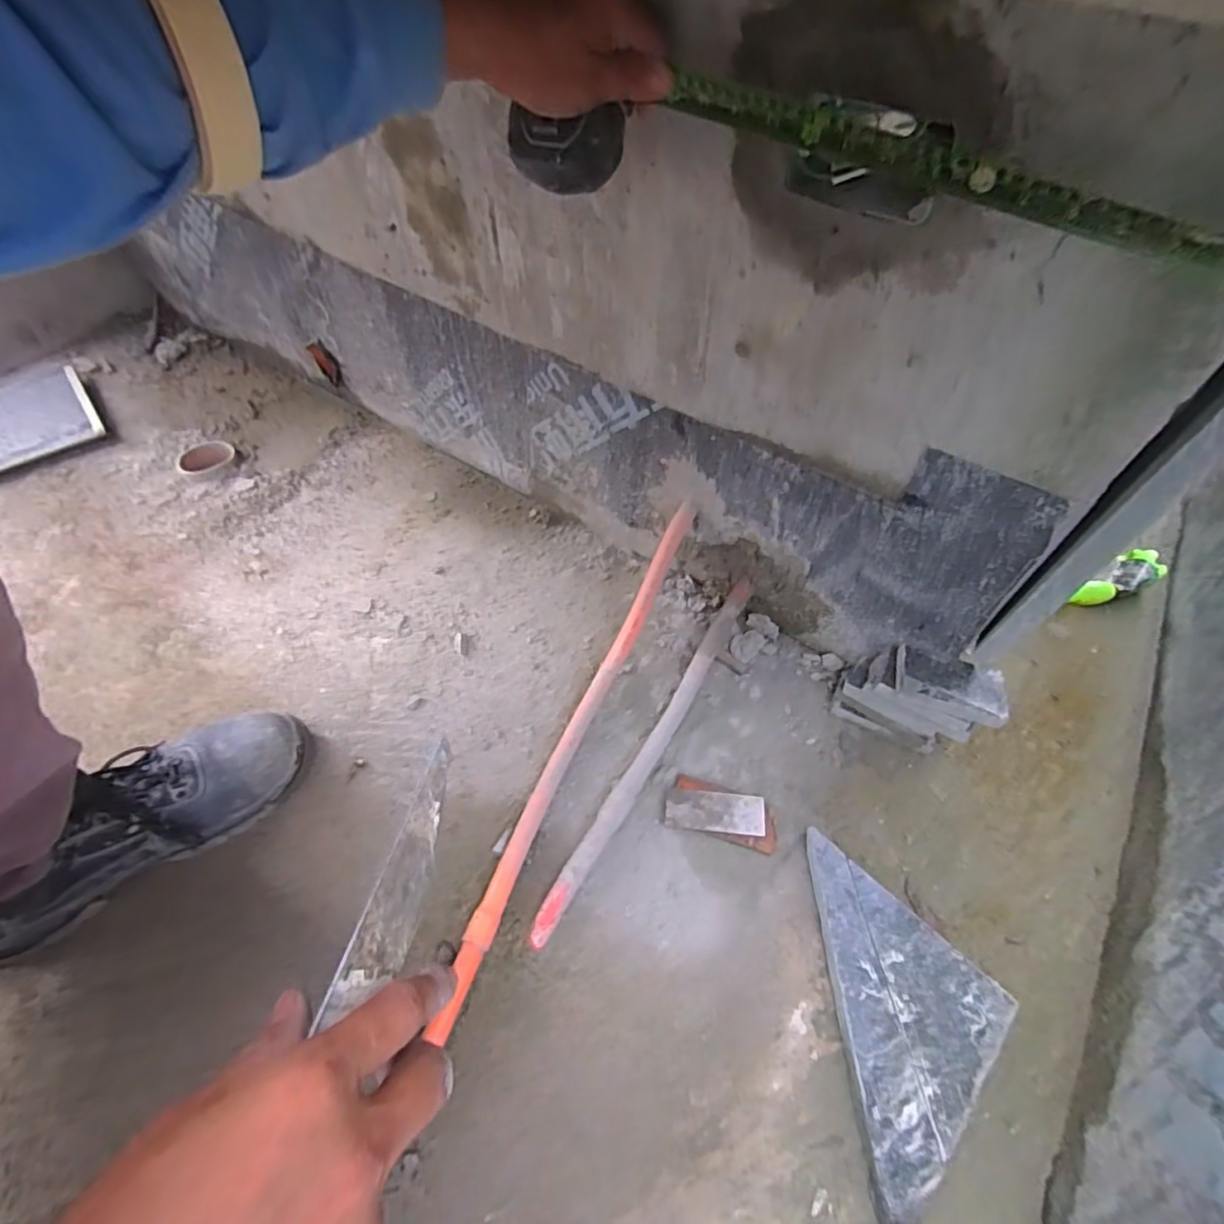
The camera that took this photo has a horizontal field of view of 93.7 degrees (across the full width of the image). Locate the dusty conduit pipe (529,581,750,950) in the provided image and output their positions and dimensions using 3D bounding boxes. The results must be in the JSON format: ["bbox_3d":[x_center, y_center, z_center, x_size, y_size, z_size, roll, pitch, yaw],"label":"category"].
[{"bbox_3d":[0.042,0.137,0.603,0.021,0.070,0.420,27,57,17],"label":"dusty conduit pipe"}]

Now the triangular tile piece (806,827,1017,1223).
[{"bbox_3d":[0.210,0.341,0.495,0.195,0.025,0.198,38,61,23],"label":"triangular tile piece"}]

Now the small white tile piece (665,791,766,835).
[{"bbox_3d":[0.105,0.205,0.586,0.099,0.006,0.042,3,50,3],"label":"small white tile piece"}]

